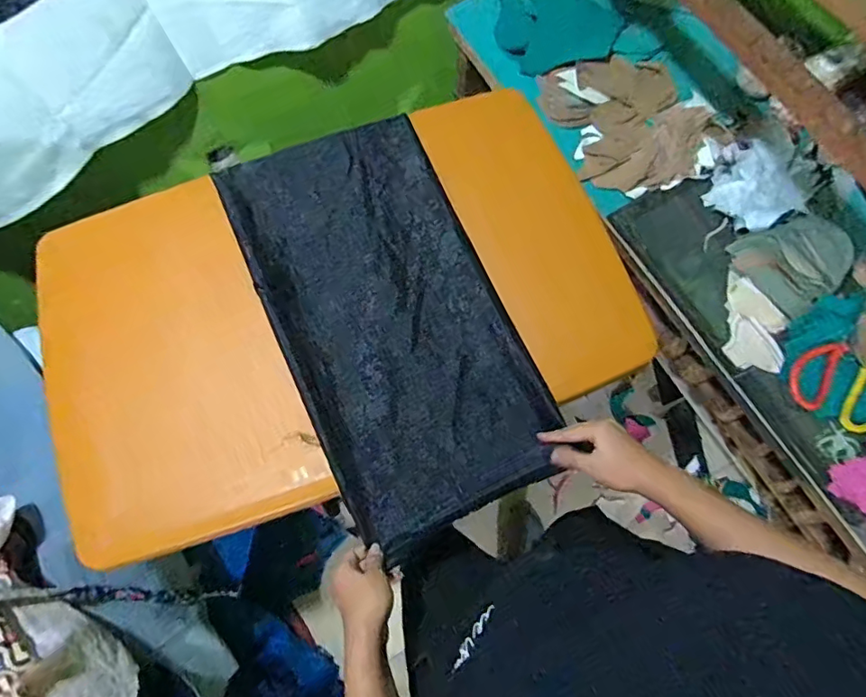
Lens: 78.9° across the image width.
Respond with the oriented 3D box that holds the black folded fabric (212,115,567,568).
[{"bbox_3d":[-0.064,-0.060,0.689,0.281,0.027,0.566,-25,73,-7],"label":"black folded fabric"}]

